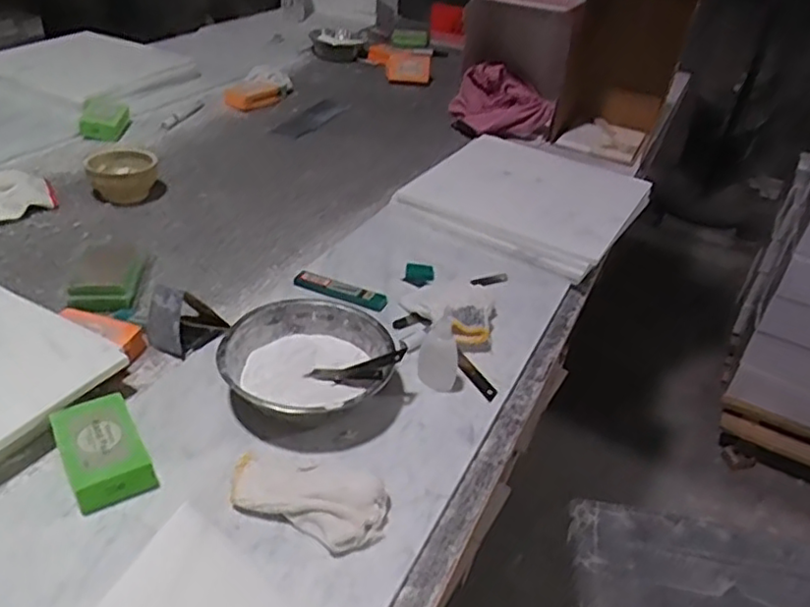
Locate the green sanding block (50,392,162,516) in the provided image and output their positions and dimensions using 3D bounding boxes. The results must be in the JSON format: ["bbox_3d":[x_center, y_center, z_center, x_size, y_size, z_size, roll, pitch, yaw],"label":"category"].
[{"bbox_3d":[-0.250,0.121,0.547,0.060,0.027,0.101,-18,43,-30],"label":"green sanding block"}]

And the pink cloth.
[{"bbox_3d":[0.196,-0.397,1.297,0.190,0.121,0.129,17,38,13],"label":"pink cloth"}]

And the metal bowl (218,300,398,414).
[{"bbox_3d":[-0.090,0.060,0.637,0.159,0.050,0.145,4,37,-3],"label":"metal bowl"}]

